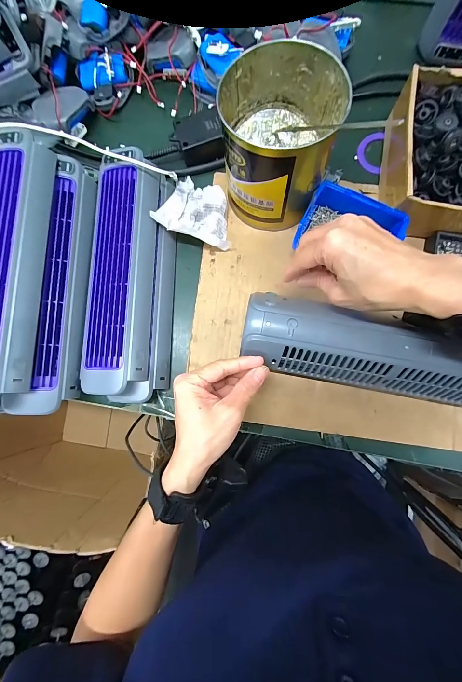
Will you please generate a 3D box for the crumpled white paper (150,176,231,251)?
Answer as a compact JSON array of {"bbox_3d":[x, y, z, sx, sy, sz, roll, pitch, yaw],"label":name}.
[{"bbox_3d":[-0.039,-0.170,0.353,0.094,0.037,0.086,19,85,5],"label":"crumpled white paper"}]

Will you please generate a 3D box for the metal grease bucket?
[{"bbox_3d":[0.053,-0.216,0.311,0.118,0.118,0.125,0,83,3],"label":"metal grease bucket"}]

